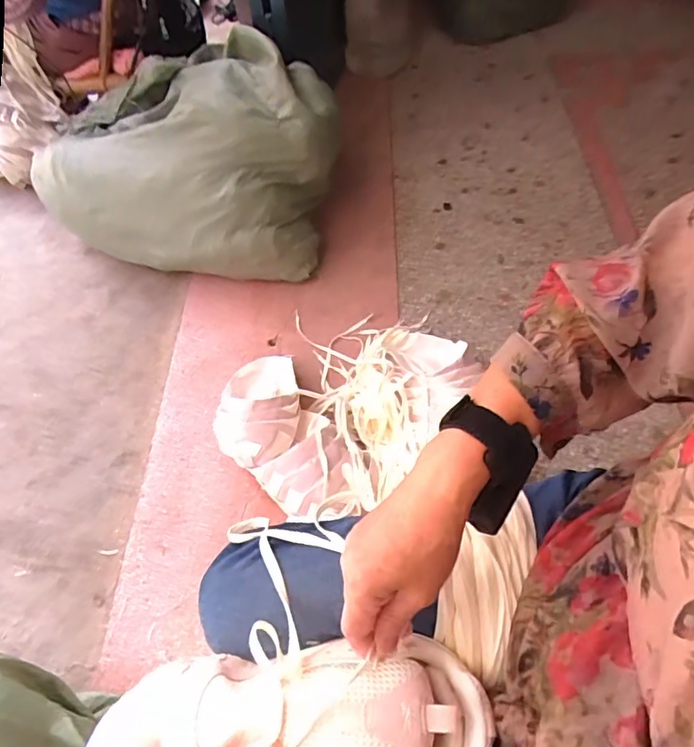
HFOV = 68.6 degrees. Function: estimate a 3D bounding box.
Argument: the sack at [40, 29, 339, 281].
[{"bbox_3d":[-0.352,-0.497,1.180,0.628,0.329,0.459,18,60,14],"label":"sack"}]

